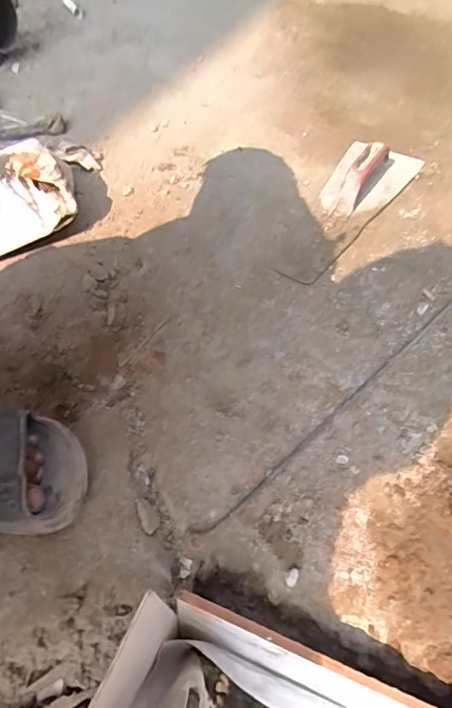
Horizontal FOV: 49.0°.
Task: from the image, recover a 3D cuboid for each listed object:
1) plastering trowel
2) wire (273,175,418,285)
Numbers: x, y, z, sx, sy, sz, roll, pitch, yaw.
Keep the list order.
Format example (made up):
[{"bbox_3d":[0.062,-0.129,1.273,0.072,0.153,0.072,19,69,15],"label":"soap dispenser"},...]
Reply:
[{"bbox_3d":[0.200,-0.251,0.679,0.105,0.051,0.158,25,62,19],"label":"plastering trowel"},{"bbox_3d":[0.179,-0.164,0.652,0.269,0.005,0.050,-35,61,-18],"label":"wire"}]

